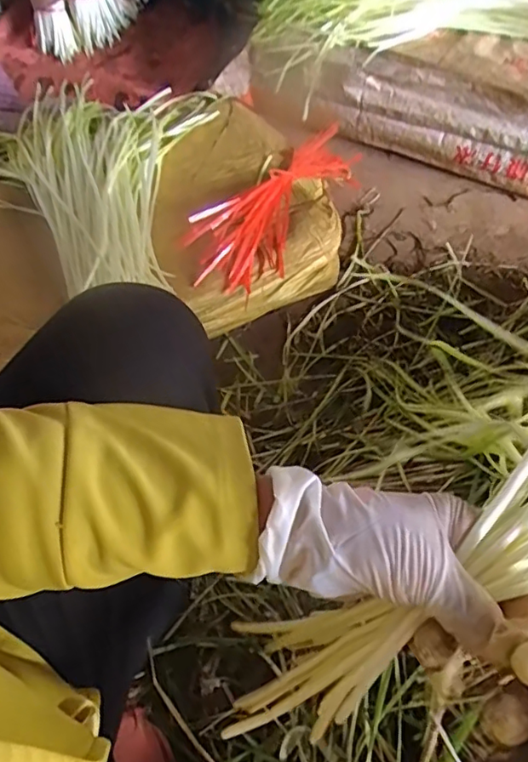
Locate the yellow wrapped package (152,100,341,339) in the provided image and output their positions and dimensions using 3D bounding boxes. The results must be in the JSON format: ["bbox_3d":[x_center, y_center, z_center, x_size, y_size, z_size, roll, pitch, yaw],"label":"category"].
[{"bbox_3d":[-0.055,-0.241,0.850,0.271,0.148,0.305,-27,62,-13],"label":"yellow wrapped package"}]

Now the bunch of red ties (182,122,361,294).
[{"bbox_3d":[0.026,-0.263,0.800,0.124,0.083,0.378,27,64,17],"label":"bunch of red ties"}]

